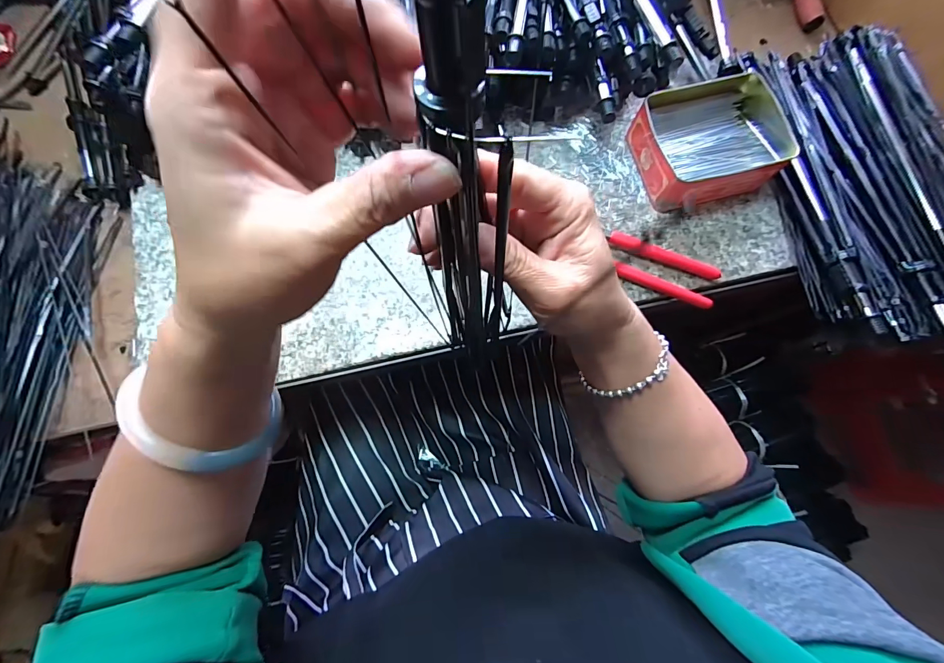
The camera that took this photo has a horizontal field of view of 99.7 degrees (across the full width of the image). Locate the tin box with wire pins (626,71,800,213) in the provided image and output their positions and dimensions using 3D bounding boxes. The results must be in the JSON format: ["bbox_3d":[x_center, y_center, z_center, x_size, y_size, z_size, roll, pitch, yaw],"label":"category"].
[{"bbox_3d":[0.225,-0.183,0.383,0.126,0.048,0.111,-16,77,-5],"label":"tin box with wire pins"}]

